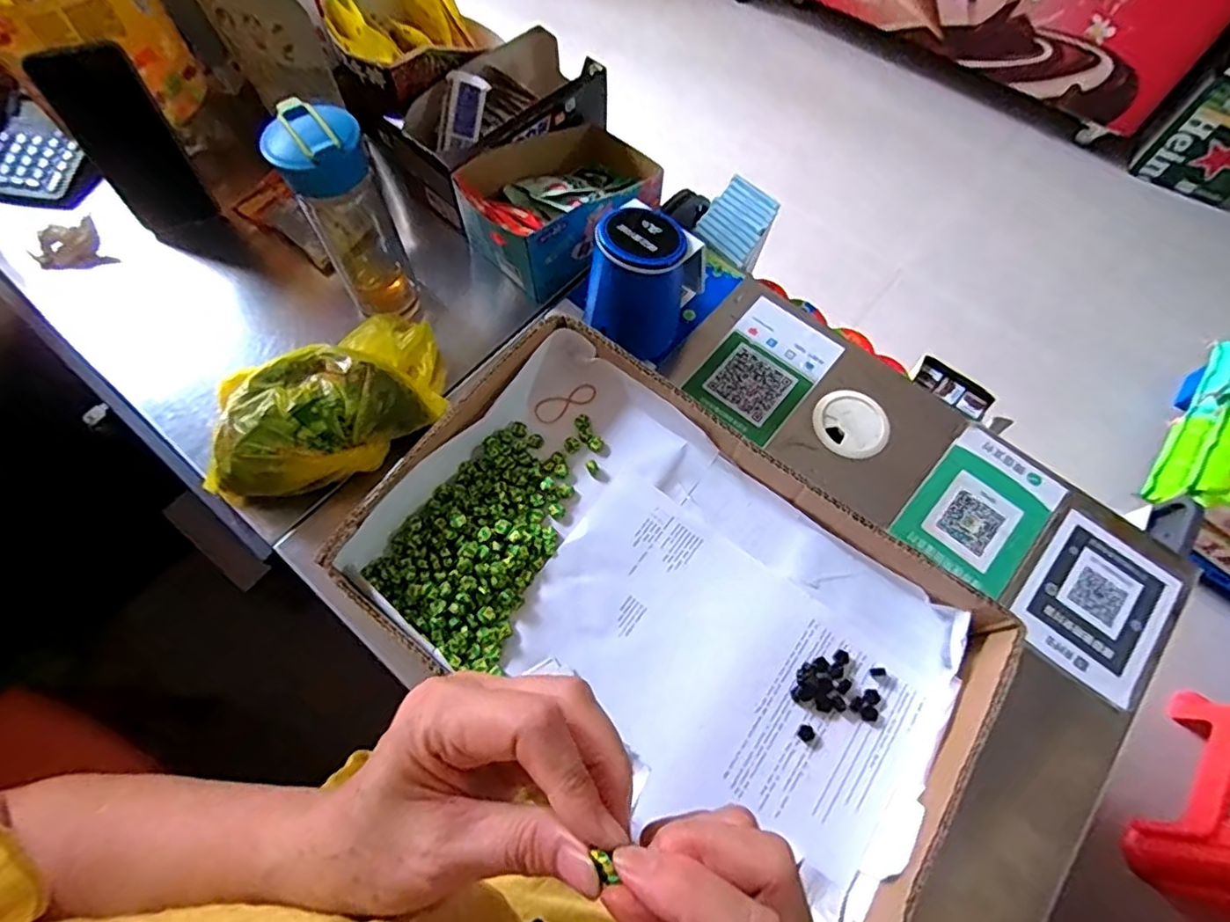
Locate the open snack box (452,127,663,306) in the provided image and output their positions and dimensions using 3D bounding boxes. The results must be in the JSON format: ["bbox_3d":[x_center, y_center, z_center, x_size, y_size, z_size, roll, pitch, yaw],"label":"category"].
[{"bbox_3d":[-0.049,-0.265,0.609,0.198,0.083,0.121,-39,72,-18],"label":"open snack box"}]

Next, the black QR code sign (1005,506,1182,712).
[{"bbox_3d":[0.396,0.117,0.496,0.102,0.005,0.132,39,72,16],"label":"black QR code sign"}]

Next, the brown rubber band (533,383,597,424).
[{"bbox_3d":[-0.043,-0.051,0.535,0.058,0.006,0.022,-20,67,-11],"label":"brown rubber band"}]

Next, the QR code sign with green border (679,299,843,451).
[{"bbox_3d":[0.142,-0.088,0.579,0.096,0.005,0.143,37,69,14],"label":"QR code sign with green border"}]

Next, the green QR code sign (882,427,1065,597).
[{"bbox_3d":[0.319,0.041,0.526,0.097,0.004,0.139,40,70,15],"label":"green QR code sign"}]

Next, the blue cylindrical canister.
[{"bbox_3d":[0.022,-0.155,0.540,0.077,0.119,0.076,1,65,-2],"label":"blue cylindrical canister"}]

